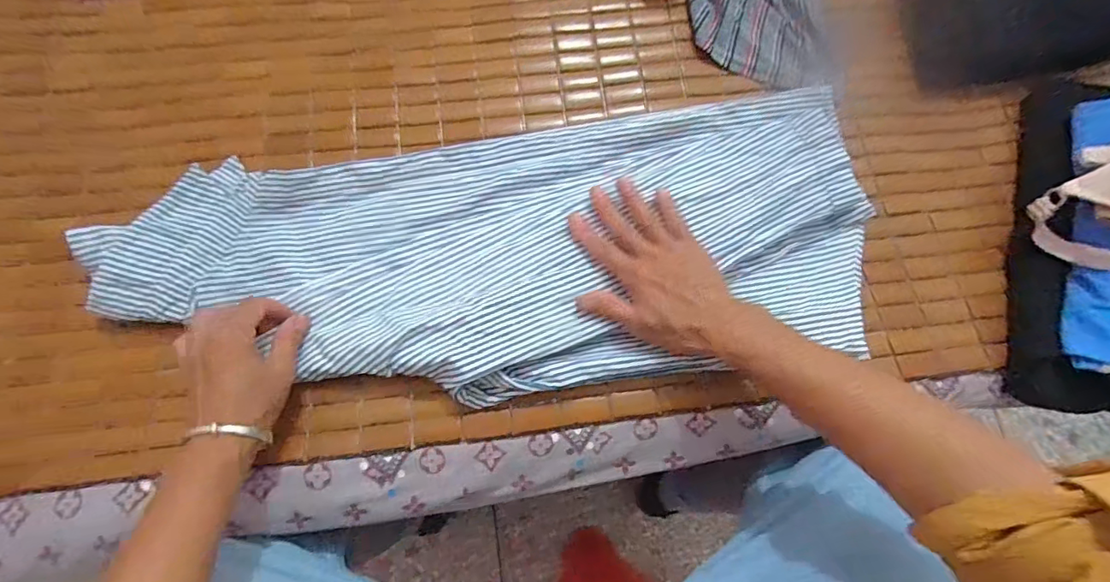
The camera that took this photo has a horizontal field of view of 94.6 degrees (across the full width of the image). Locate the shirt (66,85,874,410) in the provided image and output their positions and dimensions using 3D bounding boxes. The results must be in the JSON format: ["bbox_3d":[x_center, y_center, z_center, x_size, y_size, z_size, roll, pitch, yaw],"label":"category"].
[{"bbox_3d":[-0.046,-0.038,0.443,0.631,0.031,0.246,-6,74,-2],"label":"shirt"}]

